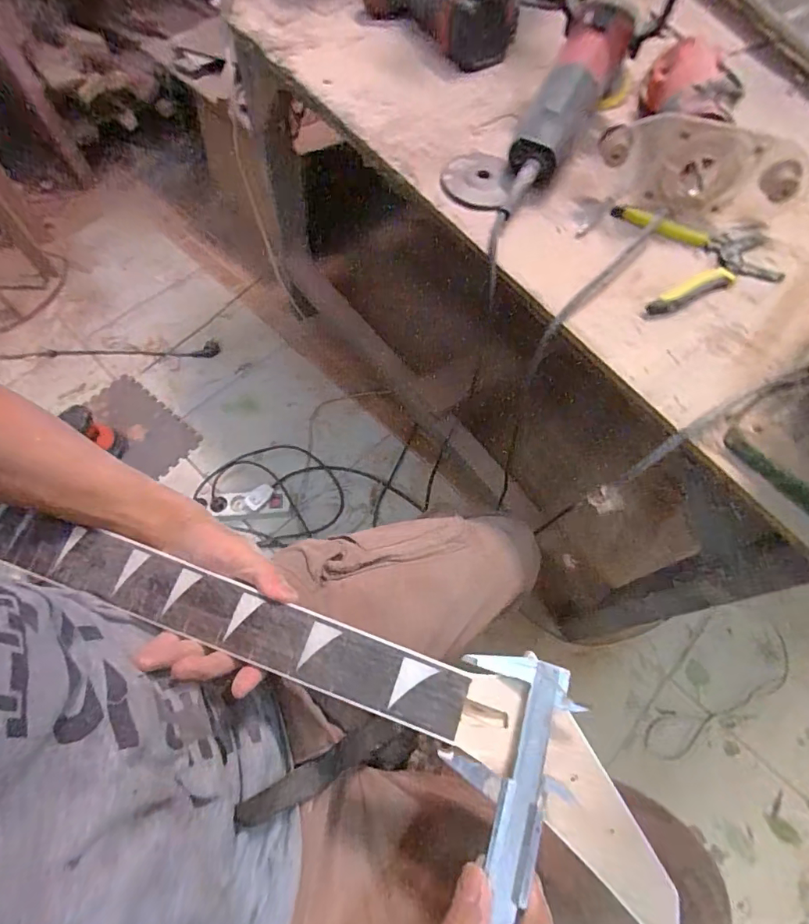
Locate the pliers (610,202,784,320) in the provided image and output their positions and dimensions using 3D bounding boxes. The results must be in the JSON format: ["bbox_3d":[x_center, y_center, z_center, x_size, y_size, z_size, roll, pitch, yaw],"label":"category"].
[{"bbox_3d":[0.300,-0.208,0.475,0.147,0.016,0.138,-4,66,-2],"label":"pliers"}]

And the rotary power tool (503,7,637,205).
[{"bbox_3d":[0.167,-0.380,0.506,0.063,0.066,0.231,26,79,10],"label":"rotary power tool"}]

